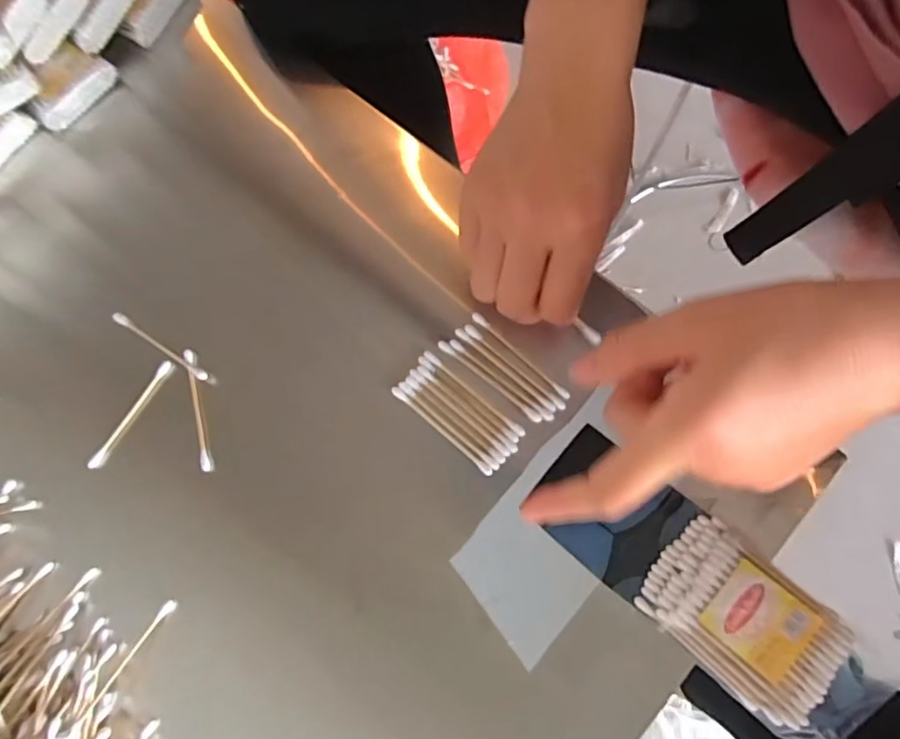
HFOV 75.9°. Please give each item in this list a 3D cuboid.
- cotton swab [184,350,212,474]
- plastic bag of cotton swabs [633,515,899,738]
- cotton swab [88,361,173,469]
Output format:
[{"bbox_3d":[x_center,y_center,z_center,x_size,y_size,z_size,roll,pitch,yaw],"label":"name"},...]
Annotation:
[{"bbox_3d":[-0.145,0.021,0.332,0.005,0.006,0.068,-15,77,1],"label":"cotton swab"},{"bbox_3d":[0.152,0.131,0.289,0.108,0.035,0.061,43,81,6],"label":"plastic bag of cotton swabs"},{"bbox_3d":[-0.185,0.026,0.335,0.006,0.007,0.071,32,82,11],"label":"cotton swab"}]

